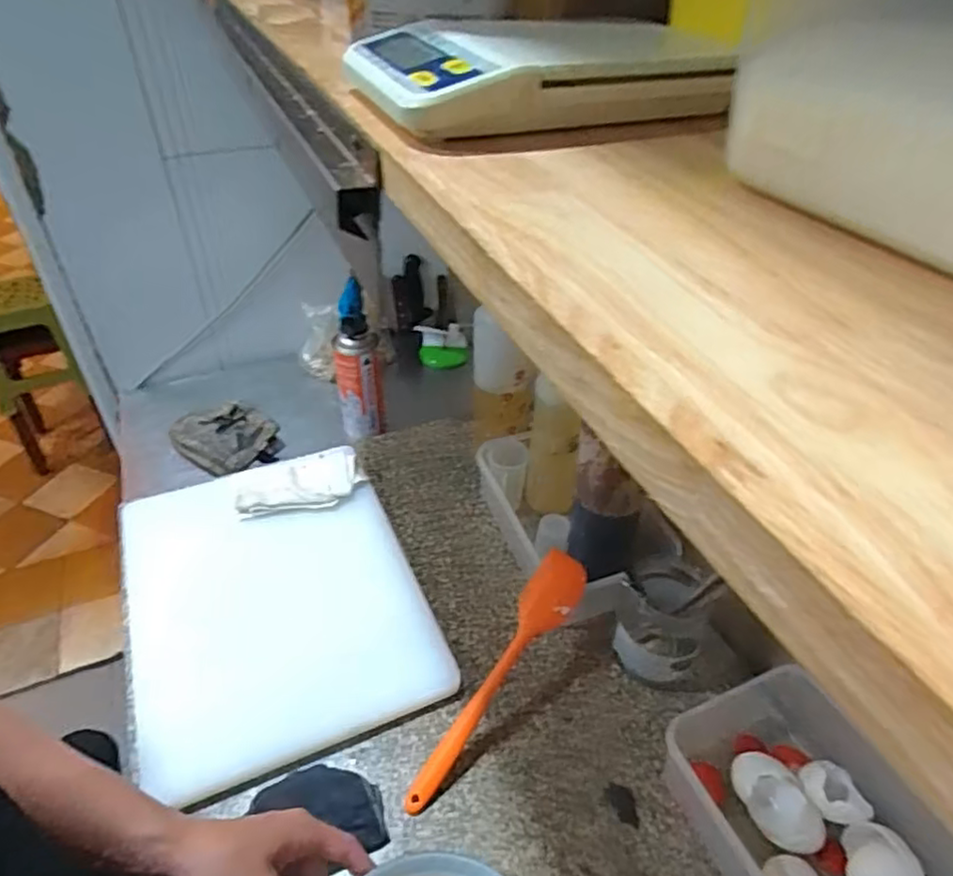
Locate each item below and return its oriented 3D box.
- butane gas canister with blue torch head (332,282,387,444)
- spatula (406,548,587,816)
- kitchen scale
[{"bbox_3d":[-0.176,-0.110,0.948,0.066,0.210,0.078,-7,41,-9],"label":"butane gas canister with blue torch head"},{"bbox_3d":[0.022,0.226,0.625,0.050,0.026,0.271,27,70,28],"label":"spatula"},{"bbox_3d":[0.029,-0.171,0.309,0.161,0.035,0.115,-10,41,-13],"label":"kitchen scale"}]

